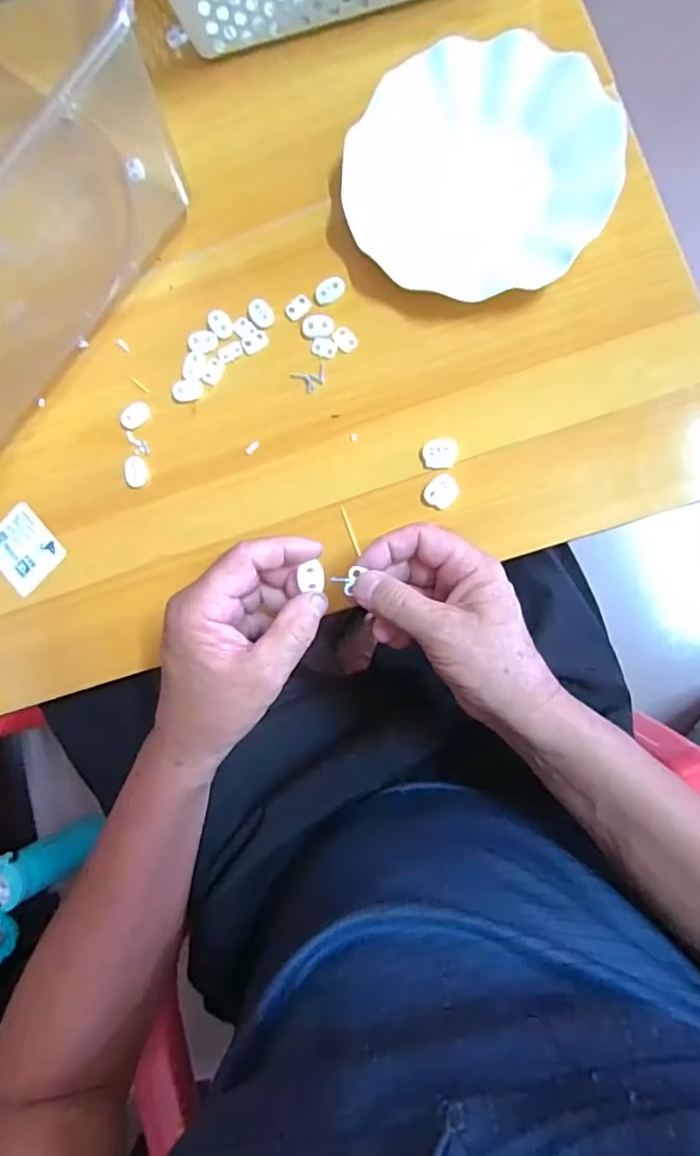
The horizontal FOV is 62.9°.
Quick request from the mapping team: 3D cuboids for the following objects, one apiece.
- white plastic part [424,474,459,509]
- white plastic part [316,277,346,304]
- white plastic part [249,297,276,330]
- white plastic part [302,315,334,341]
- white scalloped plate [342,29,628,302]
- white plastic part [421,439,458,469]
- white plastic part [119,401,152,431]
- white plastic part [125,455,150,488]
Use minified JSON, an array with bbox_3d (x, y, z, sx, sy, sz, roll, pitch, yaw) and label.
[{"bbox_3d":[0.063,-0.060,0.392,0.020,0.004,0.023,39,91,10],"label":"white plastic part"},{"bbox_3d":[-0.015,-0.212,0.420,0.023,0.004,0.016,-40,82,3],"label":"white plastic part"},{"bbox_3d":[-0.066,-0.198,0.428,0.016,0.005,0.022,-30,81,5],"label":"white plastic part"},{"bbox_3d":[-0.023,-0.185,0.420,0.024,0.004,0.017,2,85,9],"label":"white plastic part"},{"bbox_3d":[0.087,-0.277,0.392,0.177,0.028,0.170,-1,85,9],"label":"white scalloped plate"},{"bbox_3d":[0.062,-0.086,0.397,0.024,0.004,0.020,1,85,9],"label":"white plastic part"},{"bbox_3d":[-0.164,-0.124,0.438,0.015,0.007,0.025,40,92,10],"label":"white plastic part"},{"bbox_3d":[-0.163,-0.081,0.435,0.018,0.004,0.025,-1,84,9],"label":"white plastic part"}]

